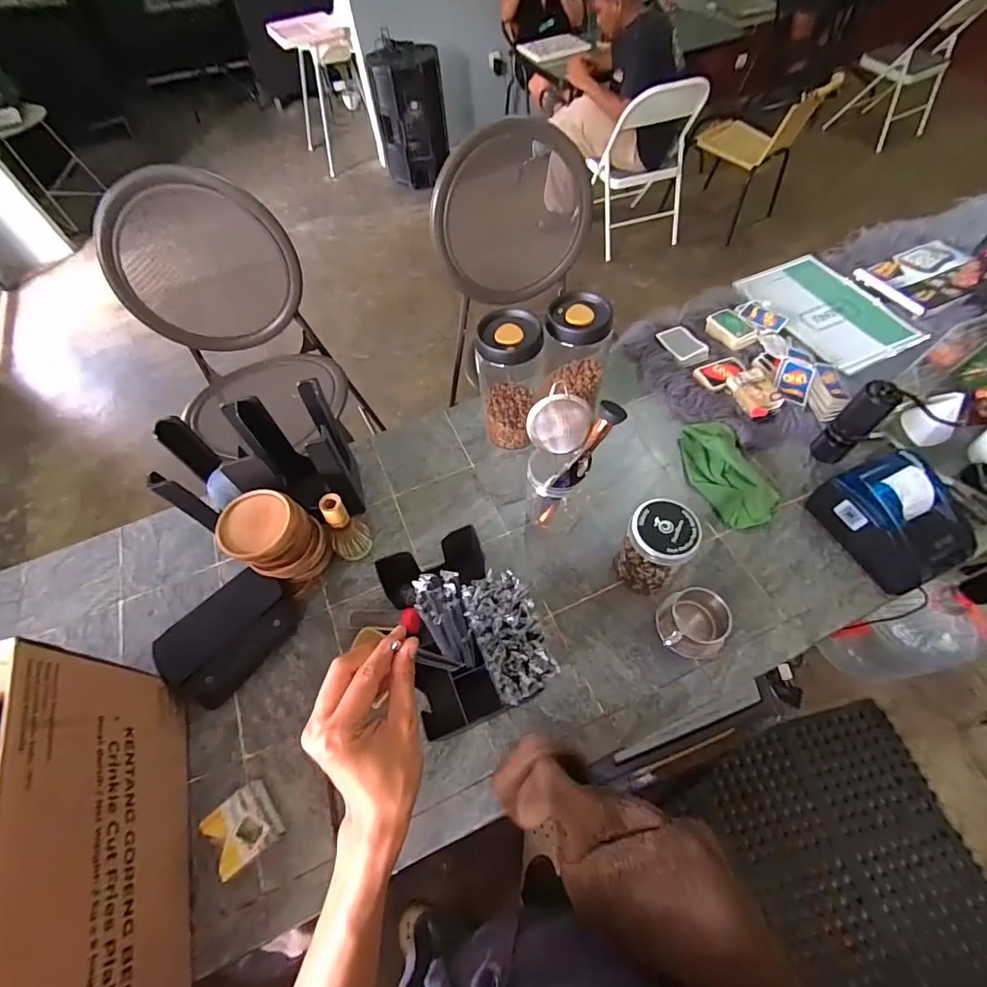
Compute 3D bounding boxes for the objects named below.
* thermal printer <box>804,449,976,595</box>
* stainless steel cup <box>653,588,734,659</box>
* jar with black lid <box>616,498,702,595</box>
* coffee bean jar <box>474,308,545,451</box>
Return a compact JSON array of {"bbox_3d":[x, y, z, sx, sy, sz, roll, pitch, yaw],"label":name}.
[{"bbox_3d":[0.582,0.033,0.656,0.122,0.105,0.173,-23,60,-10],"label":"thermal printer"},{"bbox_3d":[0.274,0.175,0.623,0.091,0.056,0.083,-2,58,3],"label":"stainless steel cup"},{"bbox_3d":[0.225,0.078,0.642,0.085,0.130,0.084,-2,58,3],"label":"jar with black lid"},{"bbox_3d":[0.030,-0.186,0.754,0.107,0.222,0.108,-4,58,2],"label":"coffee bean jar"}]

